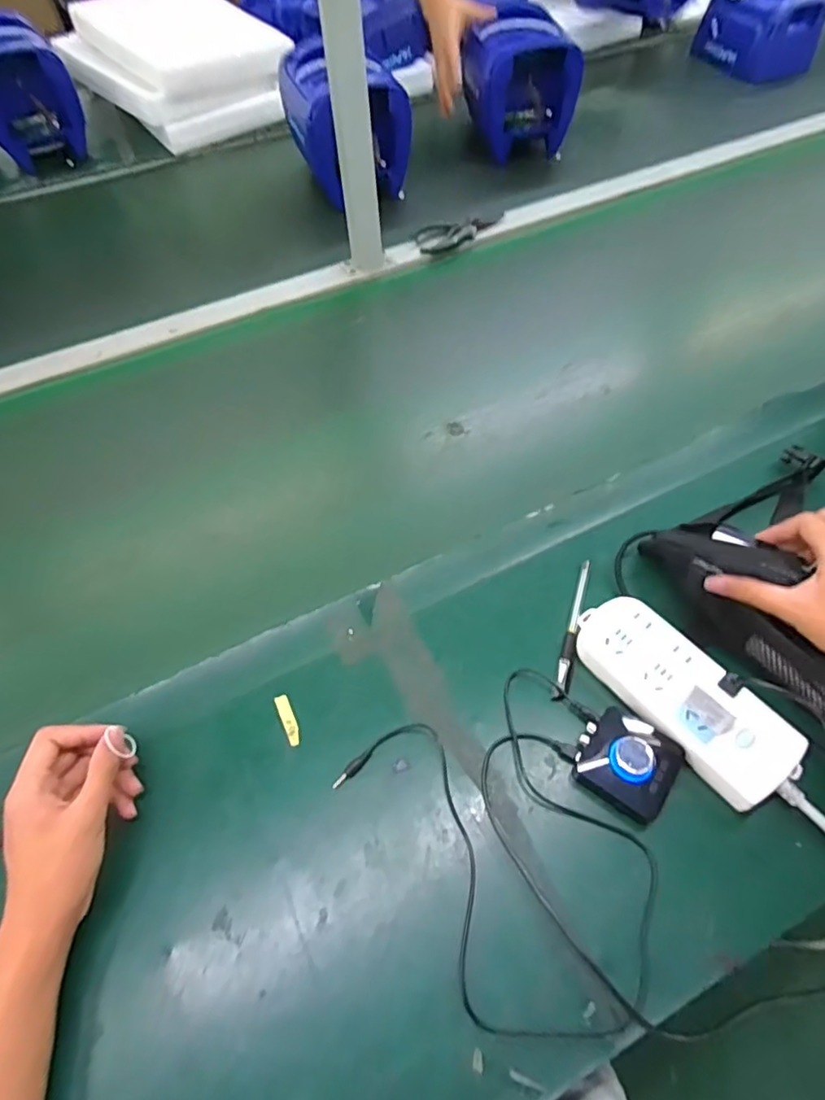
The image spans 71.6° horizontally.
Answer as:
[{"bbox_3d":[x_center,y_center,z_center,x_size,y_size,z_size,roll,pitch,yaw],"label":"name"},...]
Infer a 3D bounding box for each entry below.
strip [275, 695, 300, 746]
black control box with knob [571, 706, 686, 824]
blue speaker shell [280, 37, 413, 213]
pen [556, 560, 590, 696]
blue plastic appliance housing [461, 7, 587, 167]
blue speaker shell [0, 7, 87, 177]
[{"bbox_3d":[-0.108,0.148,0.499,0.013,0.004,0.047,-22,59,-12],"label":"strip"},{"bbox_3d":[0.169,0.166,0.453,0.070,0.026,0.066,30,63,19],"label":"black control box with knob"},{"bbox_3d":[-0.113,-0.724,0.977,0.180,0.158,0.215,-19,58,-10],"label":"blue speaker shell"},{"bbox_3d":[0.149,0.068,0.530,0.009,0.006,0.139,16,59,12],"label":"pen"},{"bbox_3d":[0.198,-0.865,1.063,0.166,0.167,0.175,-9,57,-4],"label":"blue plastic appliance housing"},{"bbox_3d":[-0.755,-0.874,1.094,0.174,0.172,0.224,-31,61,-17],"label":"blue speaker shell"}]

